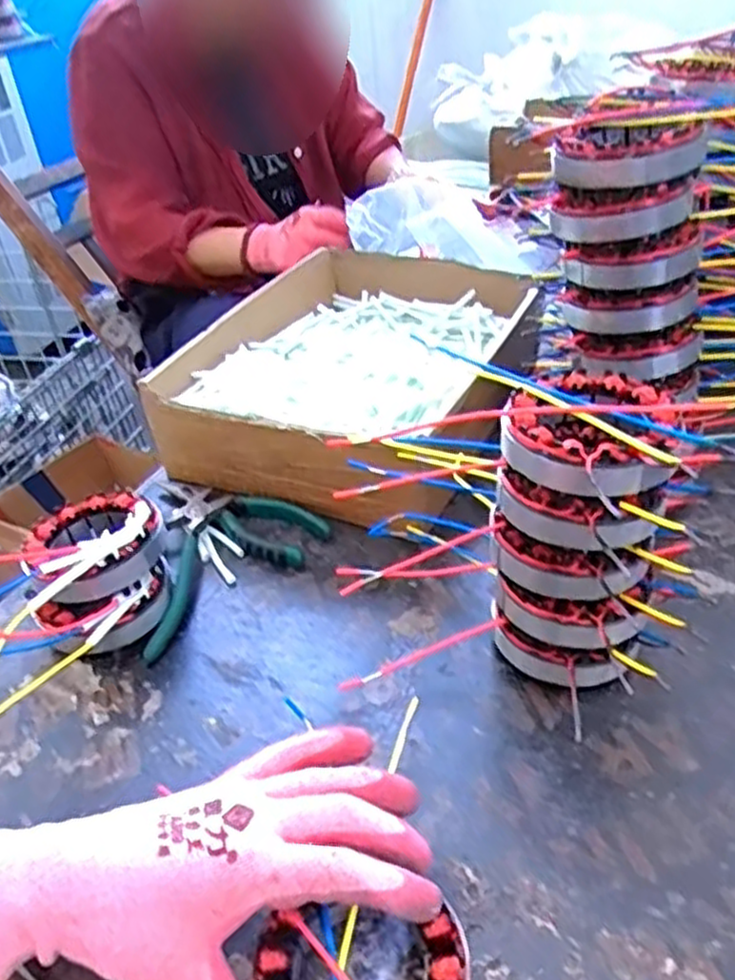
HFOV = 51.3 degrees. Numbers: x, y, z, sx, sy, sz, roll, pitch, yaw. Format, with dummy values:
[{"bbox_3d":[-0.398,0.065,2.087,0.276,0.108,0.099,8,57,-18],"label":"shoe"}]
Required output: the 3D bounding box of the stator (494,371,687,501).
[{"bbox_3d":[0.111,-0.031,0.382,0.084,0.031,0.086,5,38,15],"label":"stator"}]

